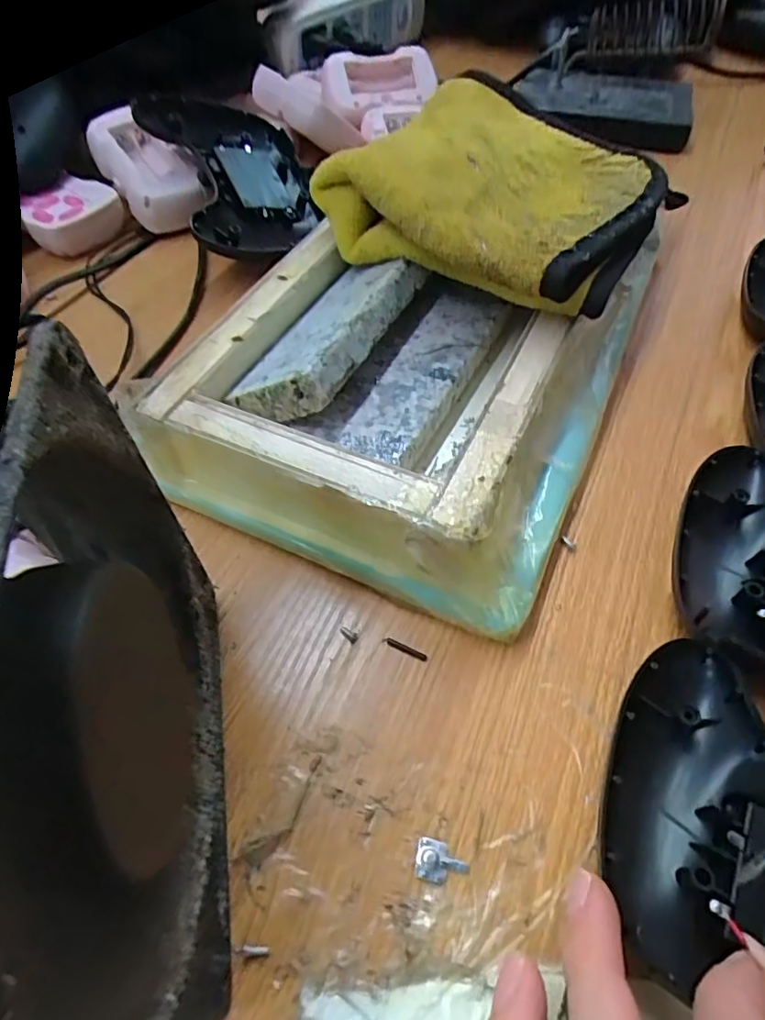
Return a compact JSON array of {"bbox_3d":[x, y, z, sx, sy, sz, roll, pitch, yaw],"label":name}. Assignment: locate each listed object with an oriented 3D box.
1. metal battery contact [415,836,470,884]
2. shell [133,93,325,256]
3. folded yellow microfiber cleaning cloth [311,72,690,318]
[{"bbox_3d":[0.017,0.098,0.157,0.014,0.004,0.010,11,55,10],"label":"metal battery contact"},{"bbox_3d":[-0.083,-0.199,0.342,0.095,0.013,0.120,-12,71,-31],"label":"shell"},{"bbox_3d":[0.062,-0.154,0.271,0.138,0.044,0.158,30,60,21],"label":"folded yellow microfiber cleaning cloth"}]

